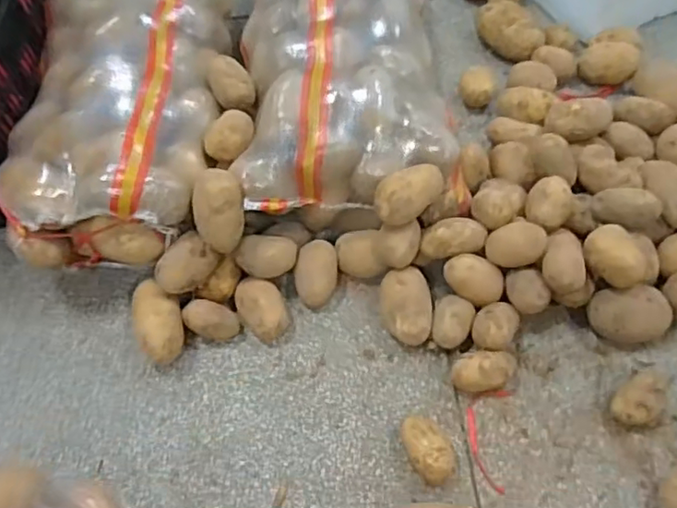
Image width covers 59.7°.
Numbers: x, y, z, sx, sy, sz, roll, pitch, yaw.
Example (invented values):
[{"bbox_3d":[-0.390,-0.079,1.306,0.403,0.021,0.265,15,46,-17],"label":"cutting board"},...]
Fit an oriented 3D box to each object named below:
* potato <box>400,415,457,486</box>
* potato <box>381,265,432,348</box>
[{"bbox_3d":[0.111,0.244,0.736,0.051,0.051,0.084,-26,59,-12],"label":"potato"},{"bbox_3d":[0.099,0.079,0.844,0.072,0.066,0.103,-10,57,-1],"label":"potato"}]

